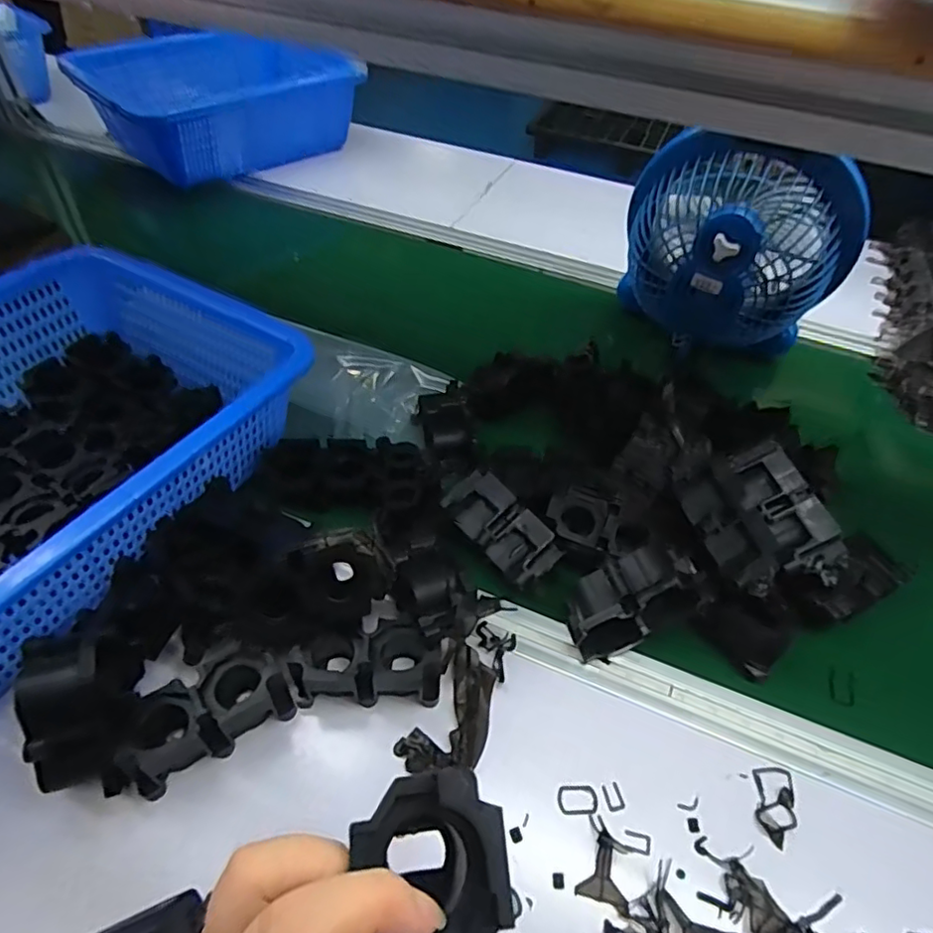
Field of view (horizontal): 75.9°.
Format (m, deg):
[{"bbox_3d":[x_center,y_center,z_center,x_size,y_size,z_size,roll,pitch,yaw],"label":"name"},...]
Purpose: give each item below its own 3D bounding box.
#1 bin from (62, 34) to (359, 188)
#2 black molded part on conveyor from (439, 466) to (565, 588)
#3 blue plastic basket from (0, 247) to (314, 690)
[{"bbox_3d":[-0.412,-0.612,0.999,0.367,0.149,0.261,-31,57,-28],"label":"bin"},{"bbox_3d":[0.029,0.048,0.485,0.047,0.021,0.096,-37,72,-27],"label":"black molded part on conveyor"},{"bbox_3d":[-0.349,-0.004,0.467,0.303,0.120,0.395,24,50,16],"label":"blue plastic basket"}]

